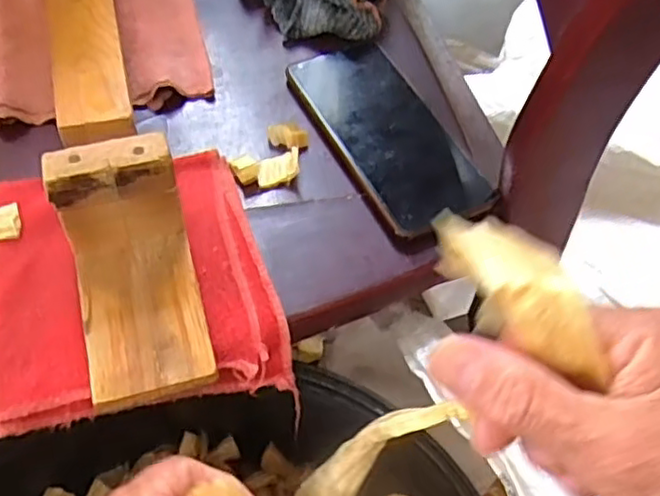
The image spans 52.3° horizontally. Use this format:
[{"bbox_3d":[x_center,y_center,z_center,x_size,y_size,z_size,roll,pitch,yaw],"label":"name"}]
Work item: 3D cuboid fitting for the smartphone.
[{"bbox_3d":[0.037,-0.077,0.455,0.075,0.013,0.163,-22,61,-17],"label":"smartphone"}]

